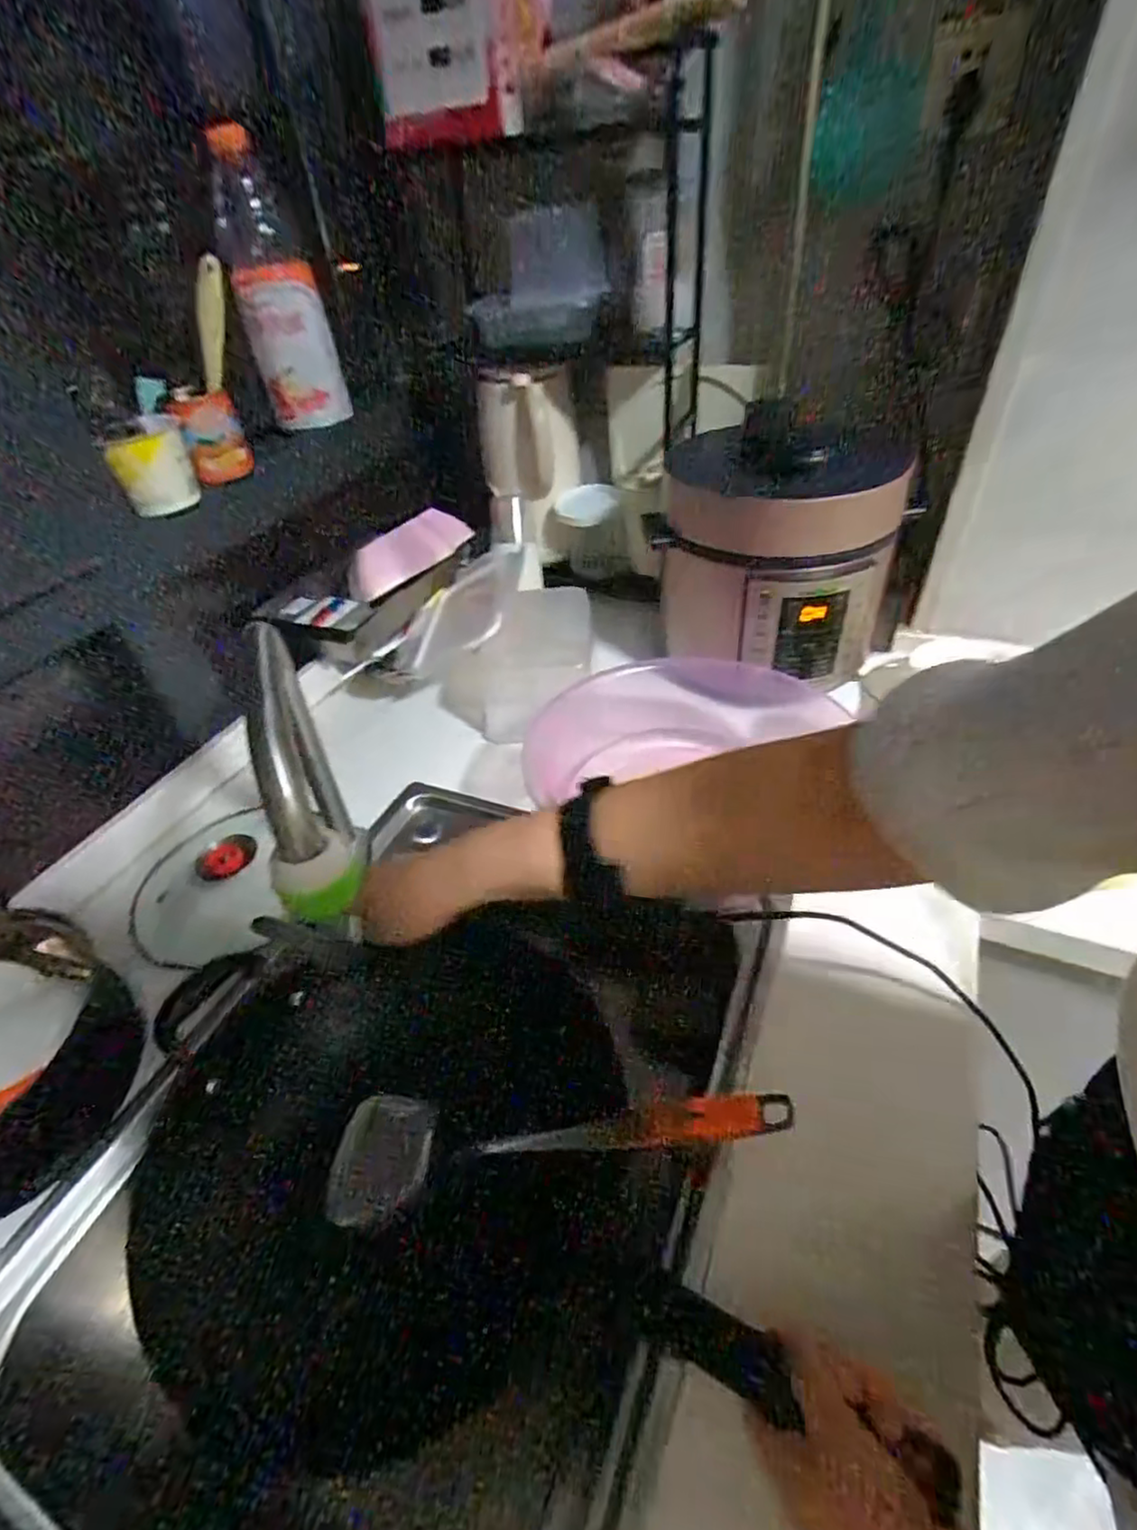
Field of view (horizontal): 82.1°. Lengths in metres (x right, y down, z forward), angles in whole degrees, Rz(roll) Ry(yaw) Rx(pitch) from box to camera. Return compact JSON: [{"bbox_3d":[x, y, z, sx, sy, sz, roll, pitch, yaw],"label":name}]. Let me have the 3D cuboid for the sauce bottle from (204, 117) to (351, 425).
[{"bbox_3d":[-0.335,-0.539,0.752,0.092,0.269,0.067,-16,43,-11],"label":"sauce bottle"}]

